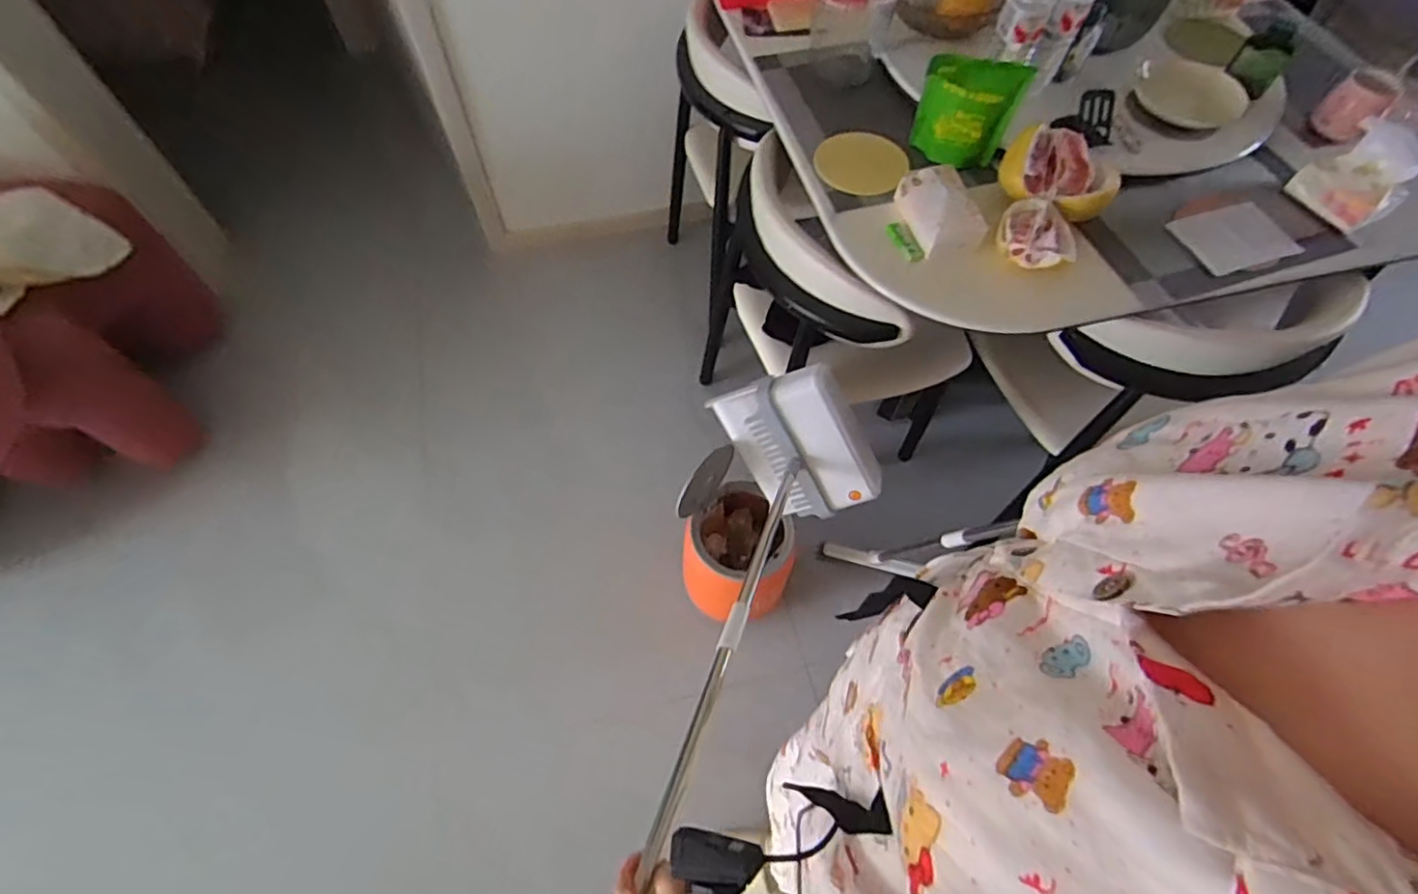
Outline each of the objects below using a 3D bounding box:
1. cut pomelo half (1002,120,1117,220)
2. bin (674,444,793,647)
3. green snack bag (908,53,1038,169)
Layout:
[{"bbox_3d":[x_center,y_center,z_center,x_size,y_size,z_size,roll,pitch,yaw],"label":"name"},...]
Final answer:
[{"bbox_3d":[0.535,-0.421,0.950,0.162,0.077,0.151,32,60,16],"label":"cut pomelo half"},{"bbox_3d":[0.063,0.210,1.312,0.200,0.414,0.231,-28,63,-21],"label":"bin"},{"bbox_3d":[0.397,-0.527,0.992,0.154,0.160,0.052,4,56,-2],"label":"green snack bag"}]

